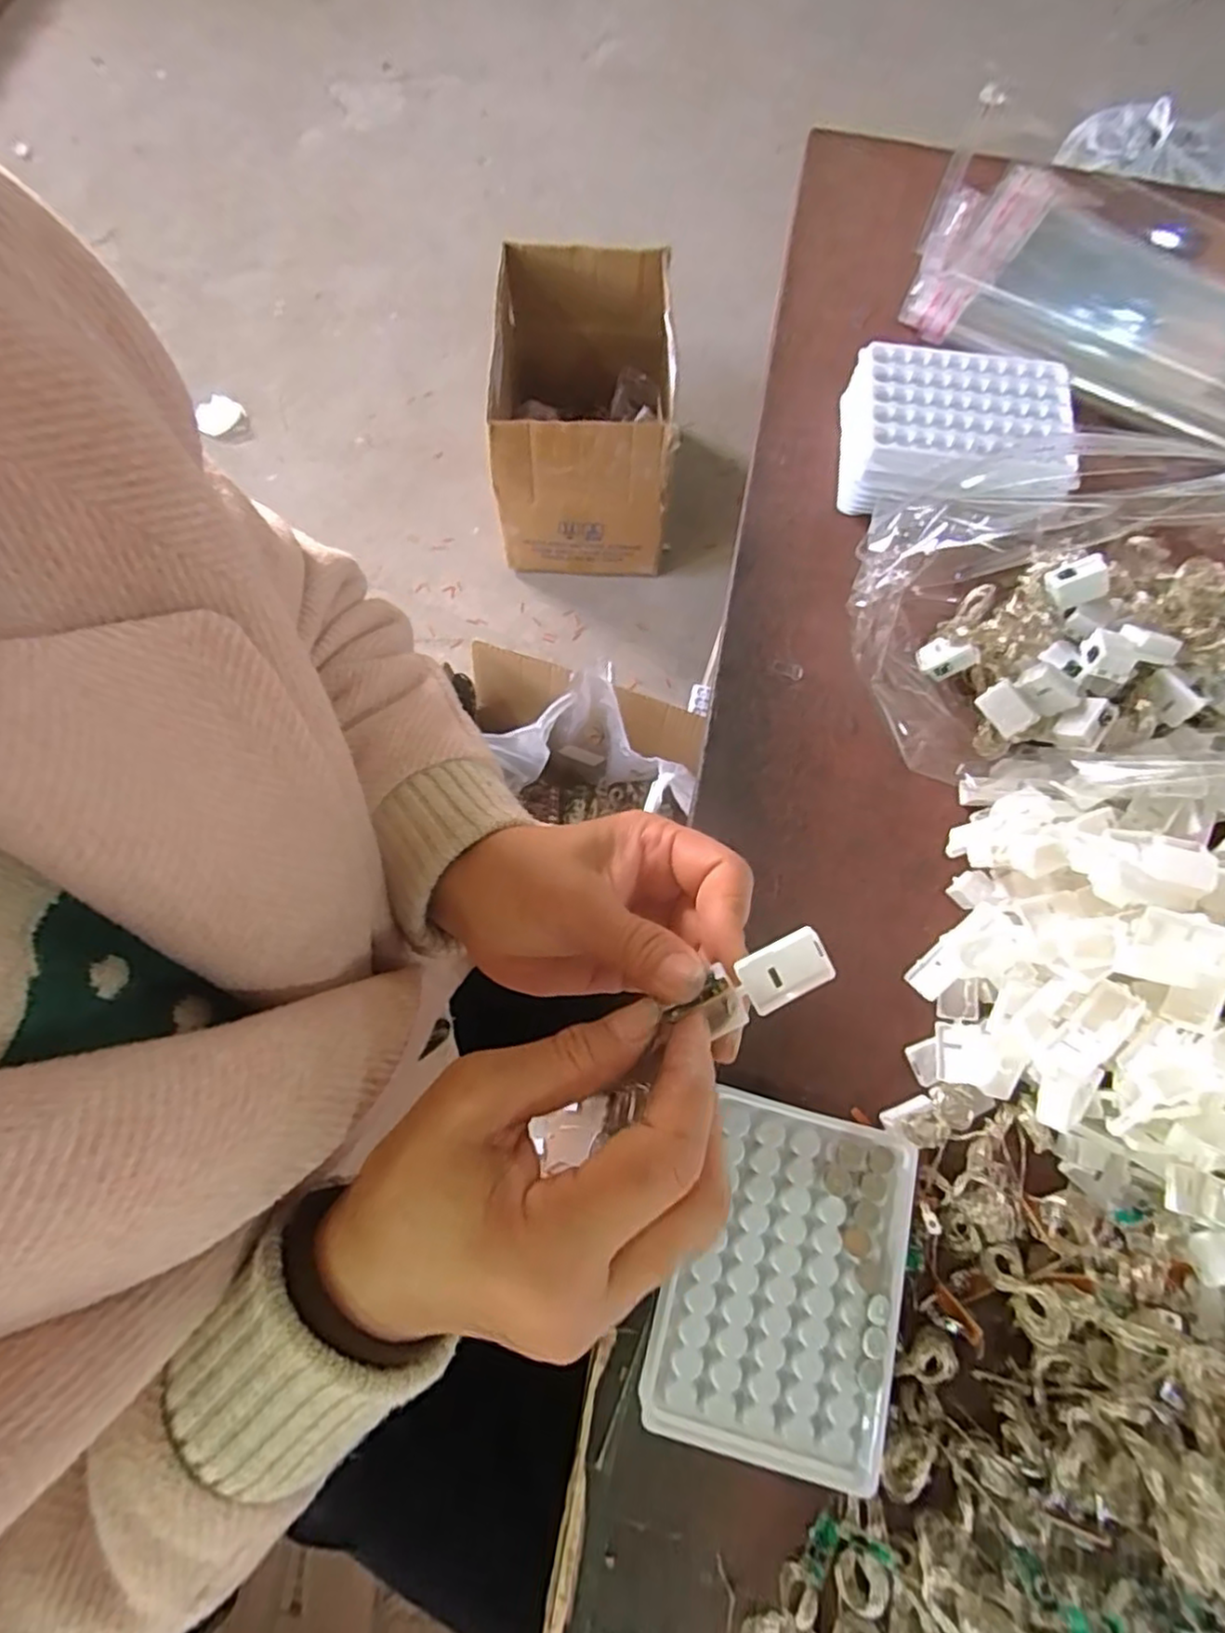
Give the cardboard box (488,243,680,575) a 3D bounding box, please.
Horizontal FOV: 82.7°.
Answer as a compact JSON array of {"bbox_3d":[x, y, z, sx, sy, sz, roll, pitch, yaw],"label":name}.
[{"bbox_3d":[-0.048,-0.676,1.166,0.272,0.268,0.416,1,73,-1],"label":"cardboard box"}]

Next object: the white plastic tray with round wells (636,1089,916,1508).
[{"bbox_3d":[0.074,0.196,0.302,0.093,0.028,0.130,15,73,3],"label":"white plastic tray with round wells"}]

